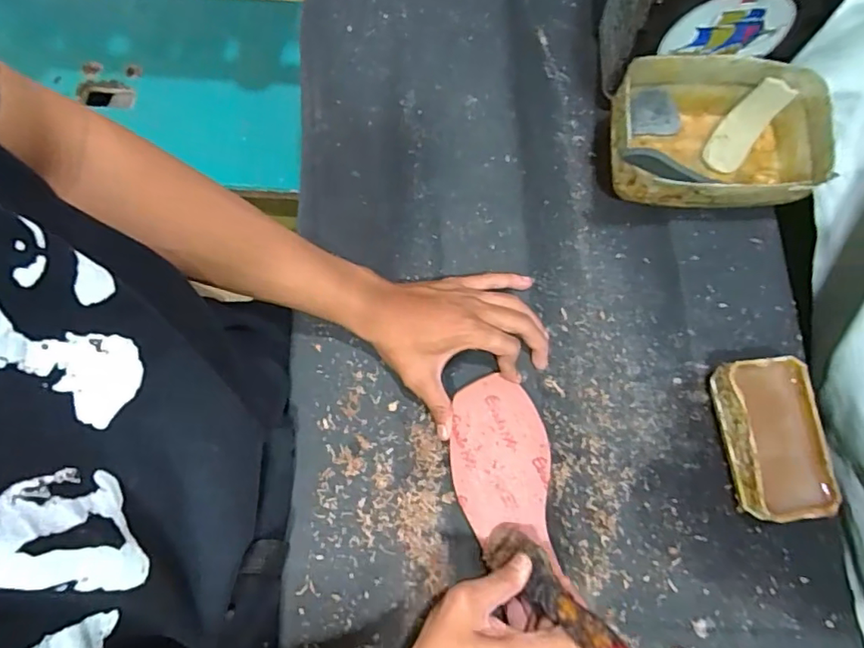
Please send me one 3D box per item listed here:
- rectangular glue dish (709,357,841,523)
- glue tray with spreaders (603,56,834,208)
[{"bbox_3d":[0.281,0.094,0.459,0.074,0.045,0.128,-6,76,-1],"label":"rectangular glue dish"},{"bbox_3d":[0.256,-0.168,0.507,0.186,0.078,0.124,3,76,1],"label":"glue tray with spreaders"}]

